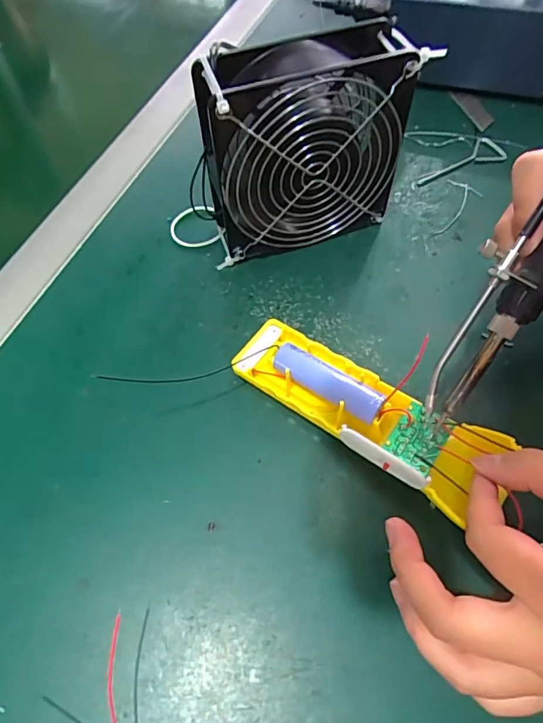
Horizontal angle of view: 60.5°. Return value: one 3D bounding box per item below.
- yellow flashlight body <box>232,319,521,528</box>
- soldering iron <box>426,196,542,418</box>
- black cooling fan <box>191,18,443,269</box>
[{"bbox_3d":[0.047,0.021,0.260,0.149,0.025,0.047,32,66,25],"label":"yellow flashlight body"},{"bbox_3d":[0.130,-0.062,0.215,0.031,0.021,0.199,35,99,19],"label":"soldering iron"},{"bbox_3d":[0.020,-0.131,0.299,0.129,0.123,0.043,-17,62,-8],"label":"black cooling fan"}]

